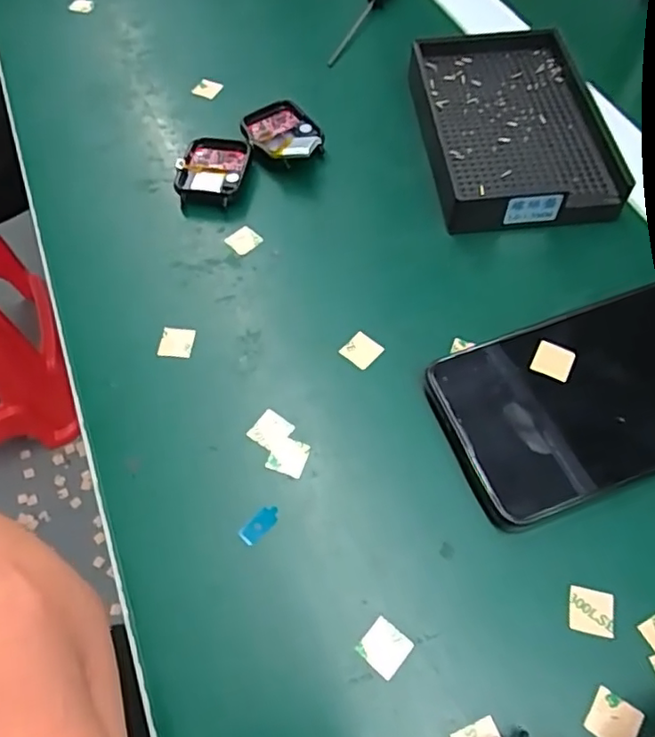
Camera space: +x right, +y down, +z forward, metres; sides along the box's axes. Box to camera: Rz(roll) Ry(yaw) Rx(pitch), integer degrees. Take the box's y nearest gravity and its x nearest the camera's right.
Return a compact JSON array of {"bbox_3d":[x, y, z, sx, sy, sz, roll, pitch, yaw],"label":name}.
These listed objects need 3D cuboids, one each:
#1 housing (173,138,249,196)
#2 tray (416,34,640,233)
[{"bbox_3d":[-0.064,-0.110,0.331,0.036,0.011,0.042,8,61,8],"label":"housing"},{"bbox_3d":[0.104,-0.138,0.335,0.094,0.021,0.137,-4,60,1],"label":"tray"}]

